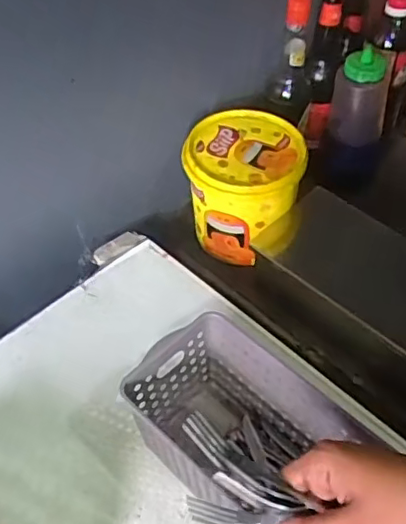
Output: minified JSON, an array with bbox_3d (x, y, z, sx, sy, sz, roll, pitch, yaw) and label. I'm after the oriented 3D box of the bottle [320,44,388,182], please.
[{"bbox_3d":[0.240,-0.222,0.936,0.079,0.198,0.082,14,51,13],"label":"bottle"}]

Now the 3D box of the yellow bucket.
[{"bbox_3d":[0.061,-0.111,0.879,0.158,0.149,0.161,10,50,10],"label":"yellow bucket"}]

